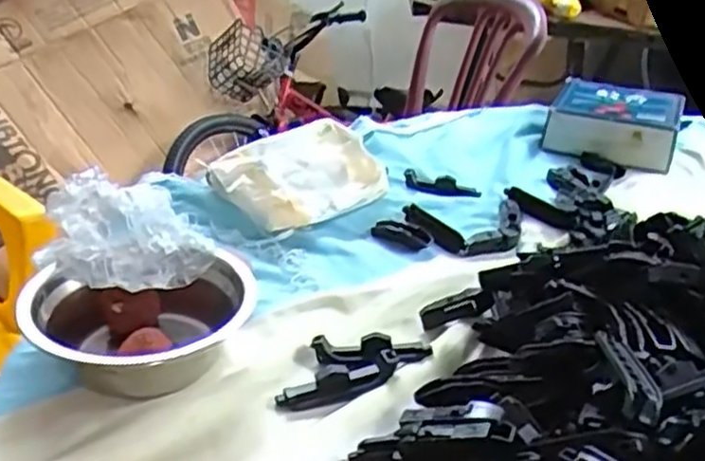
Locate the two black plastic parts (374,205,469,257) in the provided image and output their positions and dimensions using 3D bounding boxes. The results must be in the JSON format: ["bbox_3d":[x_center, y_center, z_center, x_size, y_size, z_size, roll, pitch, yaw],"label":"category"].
[{"bbox_3d":[0.060,0.001,0.625,0.069,0.012,0.051,29,35,36],"label":"two black plastic parts"}]

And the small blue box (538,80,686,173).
[{"bbox_3d":[0.303,-0.126,0.861,0.137,0.048,0.161,15,29,19],"label":"small blue box"}]

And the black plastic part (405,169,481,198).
[{"bbox_3d":[0.086,-0.045,0.708,0.072,0.009,0.021,12,28,11],"label":"black plastic part"}]

